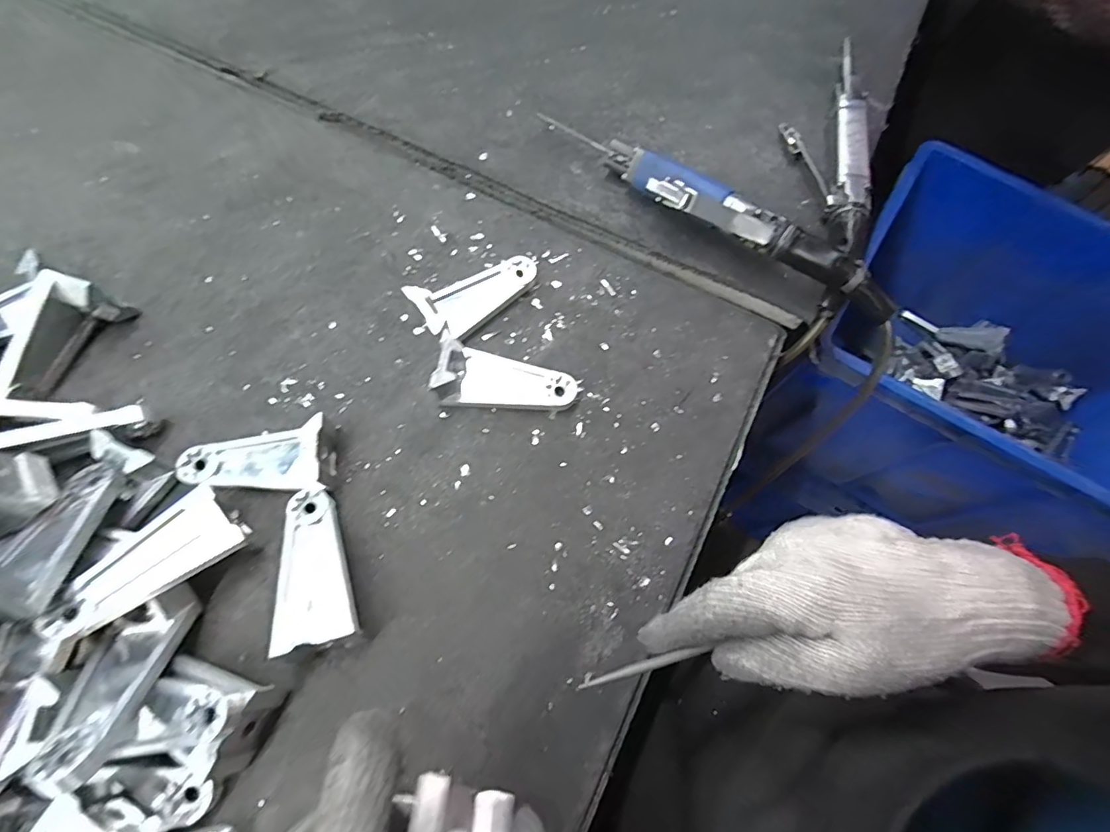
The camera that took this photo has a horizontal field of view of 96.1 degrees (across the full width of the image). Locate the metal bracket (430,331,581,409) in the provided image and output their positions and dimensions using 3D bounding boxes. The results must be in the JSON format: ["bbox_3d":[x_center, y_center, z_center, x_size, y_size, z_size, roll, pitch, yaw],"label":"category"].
[{"bbox_3d":[-0.031,-0.026,0.342,0.092,0.033,0.040,8,69,0],"label":"metal bracket"}]

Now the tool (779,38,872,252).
[{"bbox_3d":[0.228,-0.235,0.426,0.061,0.031,0.243,10,69,0],"label":"tool"}]

